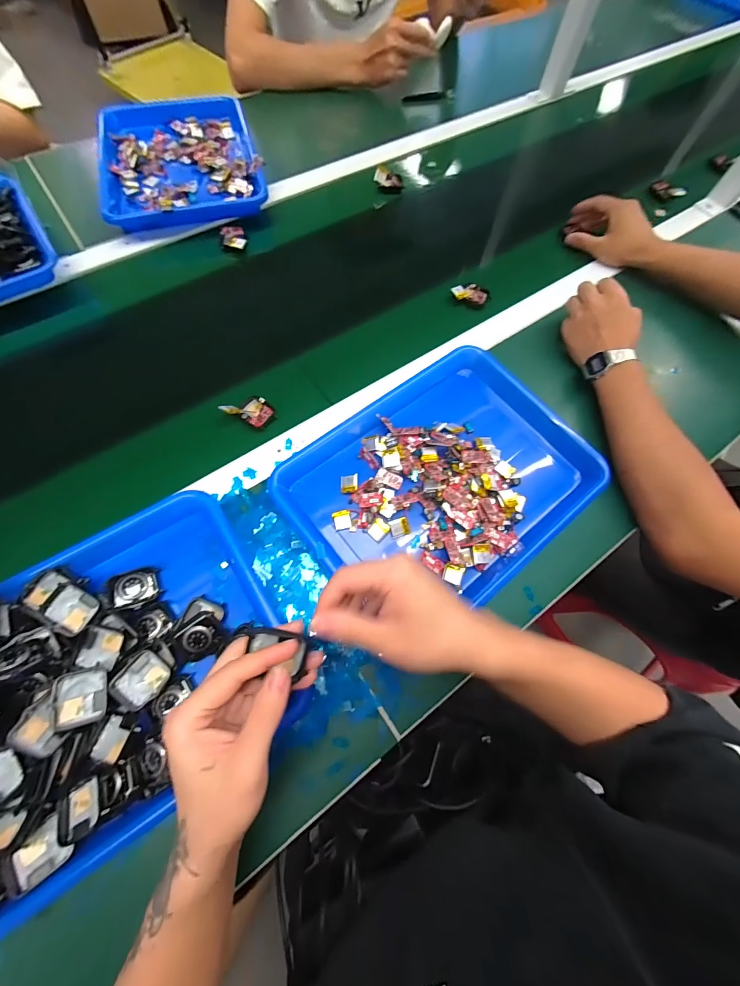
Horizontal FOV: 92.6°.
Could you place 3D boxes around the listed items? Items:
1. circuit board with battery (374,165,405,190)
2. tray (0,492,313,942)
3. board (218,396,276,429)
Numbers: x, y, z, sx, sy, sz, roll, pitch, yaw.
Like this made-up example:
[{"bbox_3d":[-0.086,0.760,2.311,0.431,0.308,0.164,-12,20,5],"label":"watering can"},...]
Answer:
[{"bbox_3d":[0.032,-0.552,0.620,0.052,0.029,0.022,-11,70,-7],"label":"circuit board with battery"},{"bbox_3d":[-0.252,0.171,0.307,0.337,0.057,0.251,-32,74,-13],"label":"tray"},{"bbox_3d":[-0.147,-0.099,0.436,0.049,0.022,0.044,-42,76,-16],"label":"board"}]

